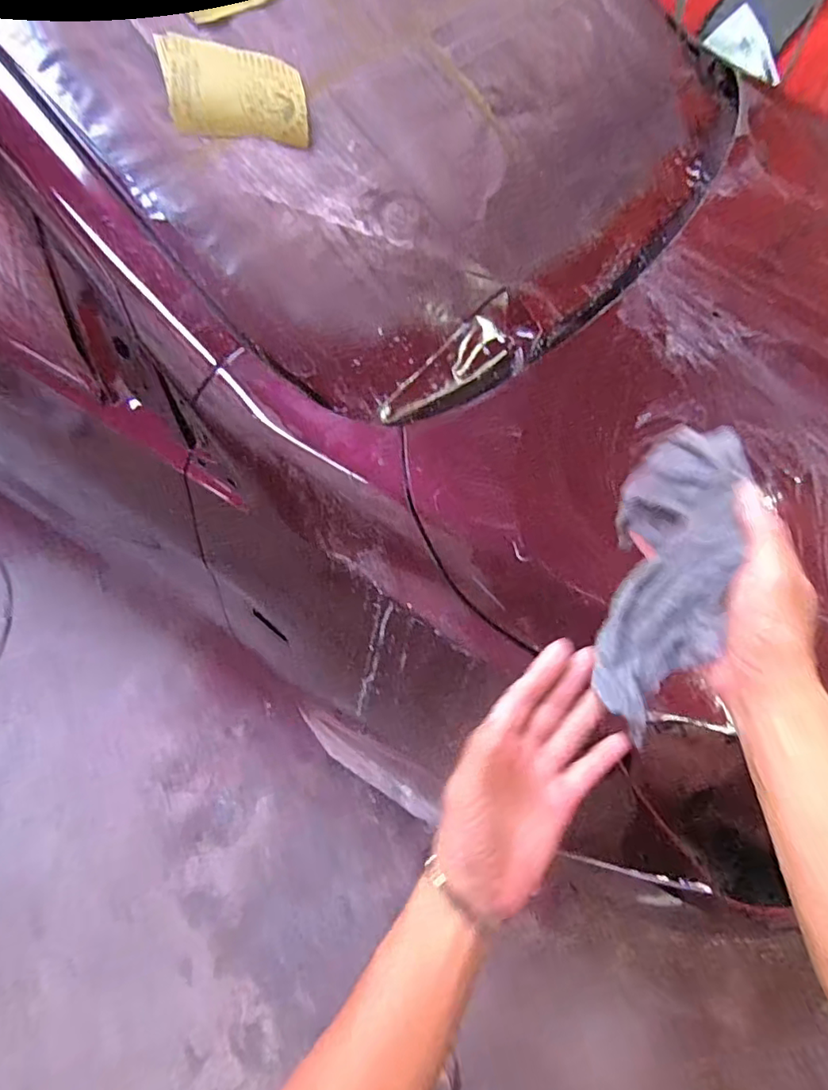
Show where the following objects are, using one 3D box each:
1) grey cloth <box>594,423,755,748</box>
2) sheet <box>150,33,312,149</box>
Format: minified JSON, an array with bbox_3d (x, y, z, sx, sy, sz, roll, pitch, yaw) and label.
[{"bbox_3d":[0.187,0.024,0.424,0.066,0.087,0.219,13,90,7],"label":"grey cloth"},{"bbox_3d":[-0.182,-0.469,0.579,0.137,0.014,0.096,-12,92,-21],"label":"sheet"}]

